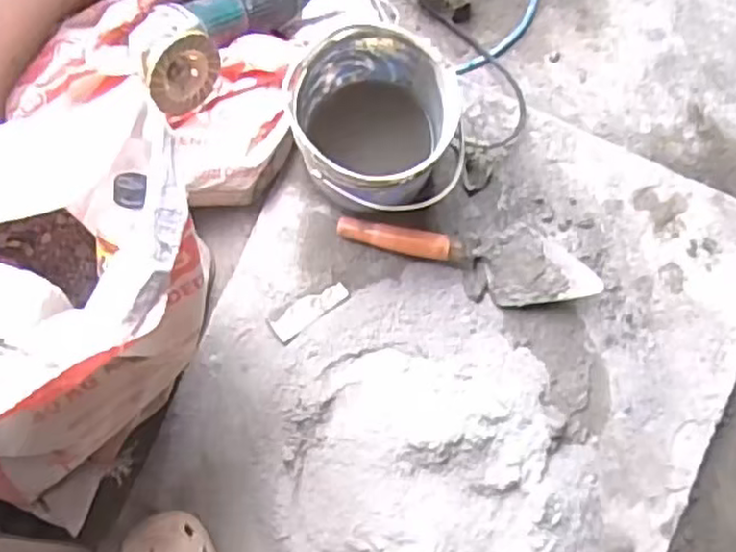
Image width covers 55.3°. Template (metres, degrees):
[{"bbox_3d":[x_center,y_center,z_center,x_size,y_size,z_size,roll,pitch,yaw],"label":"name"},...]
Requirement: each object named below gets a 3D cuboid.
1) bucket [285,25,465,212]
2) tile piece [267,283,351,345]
[{"bbox_3d":[0.001,-0.167,0.818,0.176,0.194,0.176,0,86,-5],"label":"bucket"},{"bbox_3d":[-0.074,0.042,0.883,0.103,0.014,0.036,-35,90,-6],"label":"tile piece"}]

